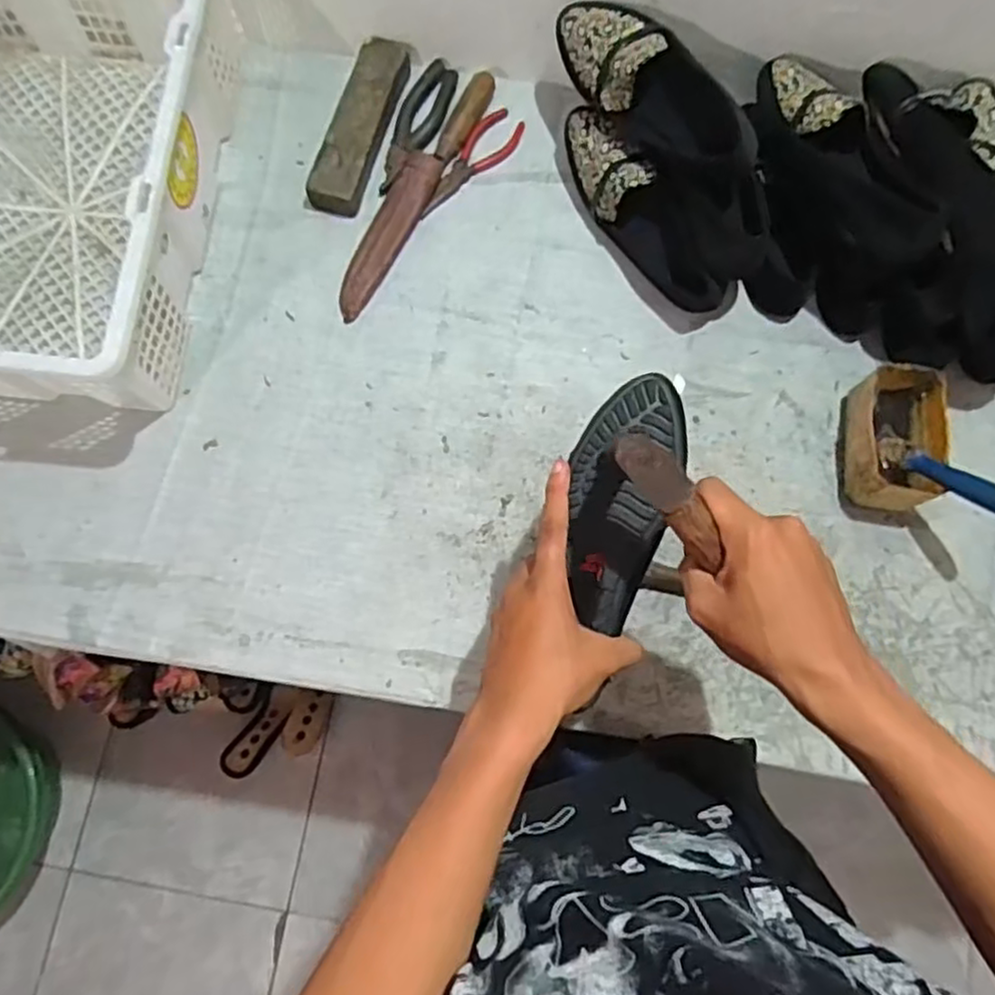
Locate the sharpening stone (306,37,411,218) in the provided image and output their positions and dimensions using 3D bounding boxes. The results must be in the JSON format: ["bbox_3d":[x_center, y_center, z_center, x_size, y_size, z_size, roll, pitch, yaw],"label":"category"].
[{"bbox_3d":[-0.148,-0.396,0.768,0.054,0.034,0.198,17,77,4],"label":"sharpening stone"}]

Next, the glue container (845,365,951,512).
[{"bbox_3d":[0.372,-0.051,0.668,0.081,0.070,0.137,6,76,1],"label":"glue container"}]

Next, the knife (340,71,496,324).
[{"bbox_3d":[-0.089,-0.327,0.765,0.043,0.021,0.311,25,77,6],"label":"knife"}]

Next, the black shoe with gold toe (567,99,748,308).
[{"bbox_3d":[0.149,-0.291,0.721,0.069,0.089,0.244,-35,79,-8],"label":"black shoe with gold toe"}]

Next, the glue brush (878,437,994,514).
[{"bbox_3d":[0.394,-0.016,0.620,0.026,0.015,0.146,-31,35,-7],"label":"glue brush"}]

